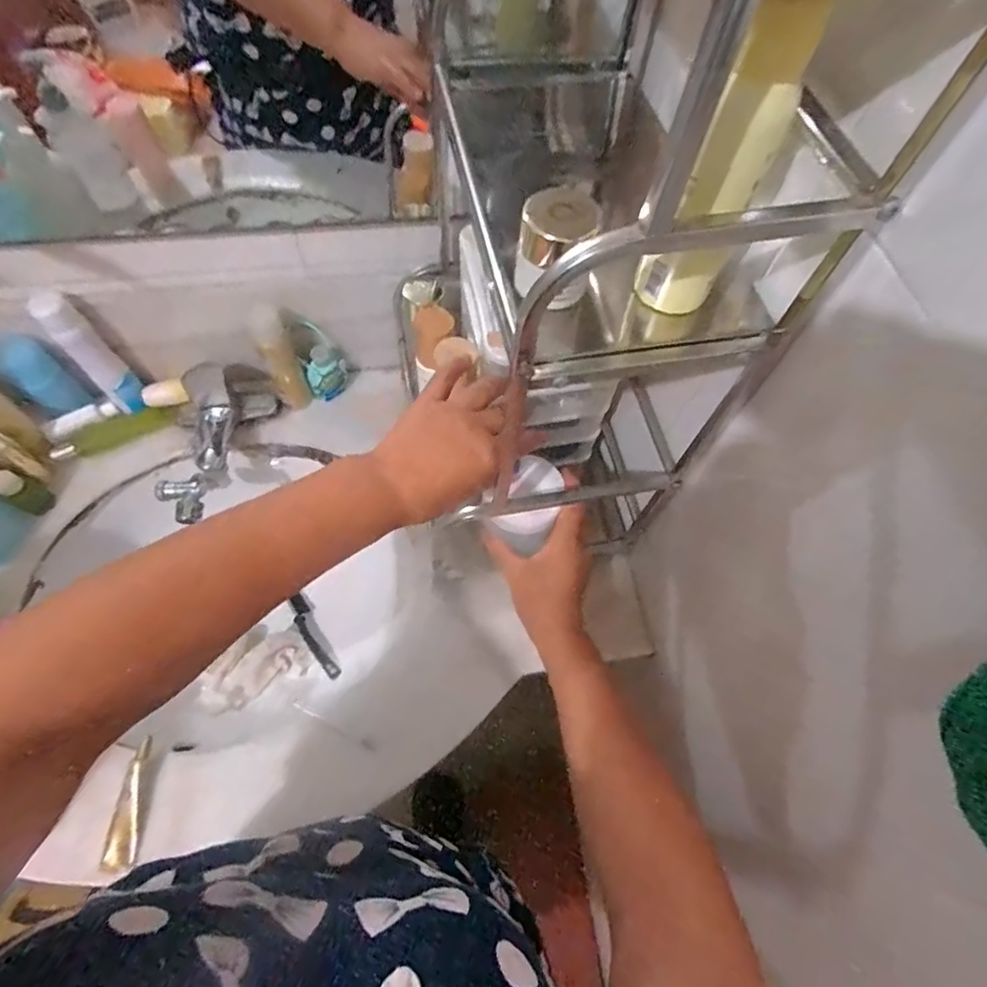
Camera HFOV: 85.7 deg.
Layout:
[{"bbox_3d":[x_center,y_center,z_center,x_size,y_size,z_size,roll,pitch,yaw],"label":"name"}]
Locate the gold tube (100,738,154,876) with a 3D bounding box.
[{"bbox_3d":[-0.322,0.277,0.477,0.028,0.015,0.103,7,62,0],"label":"gold tube"}]

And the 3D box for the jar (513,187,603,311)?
[{"bbox_3d":[0.034,-0.131,0.289,0.040,0.050,0.034,8,62,0],"label":"jar"}]

